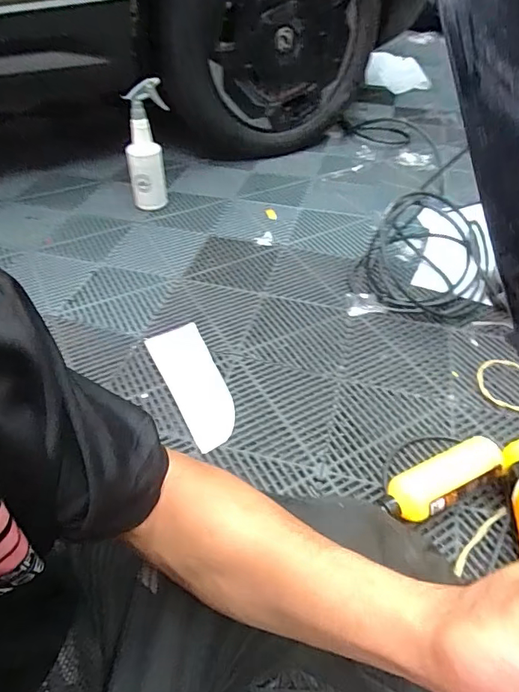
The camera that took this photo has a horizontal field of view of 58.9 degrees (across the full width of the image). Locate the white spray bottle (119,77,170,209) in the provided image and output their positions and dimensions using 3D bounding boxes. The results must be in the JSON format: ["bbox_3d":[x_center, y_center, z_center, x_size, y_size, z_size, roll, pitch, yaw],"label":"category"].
[{"bbox_3d":[-0.293,-0.515,1.216,0.118,0.303,0.079,-11,47,-12],"label":"white spray bottle"}]

